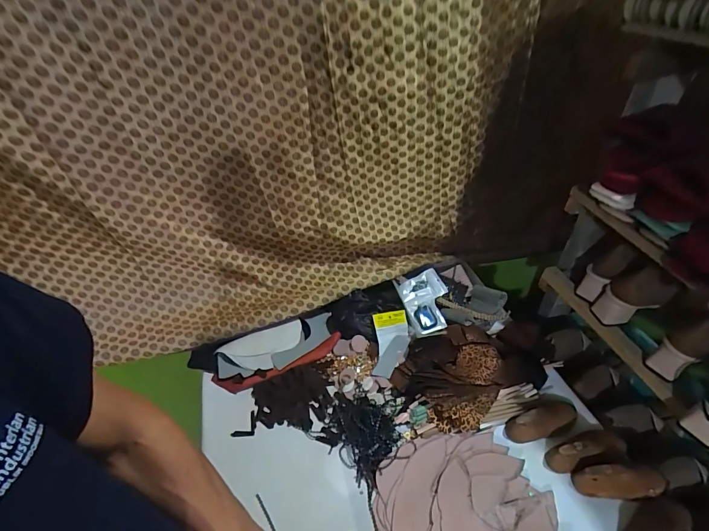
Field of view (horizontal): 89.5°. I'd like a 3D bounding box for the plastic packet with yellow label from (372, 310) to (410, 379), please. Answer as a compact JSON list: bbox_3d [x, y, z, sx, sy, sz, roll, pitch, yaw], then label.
[{"bbox_3d":[0.078,0.161,0.741,0.081,0.014,0.135,8,65,-18],"label":"plastic packet with yellow label"}]

